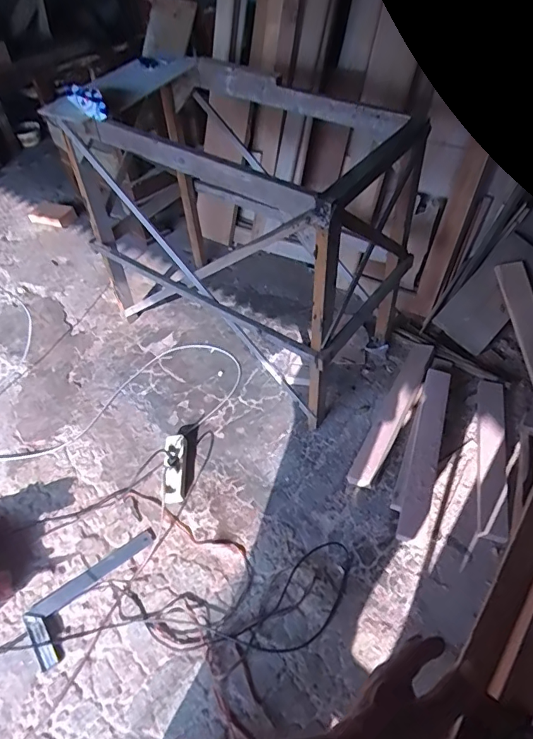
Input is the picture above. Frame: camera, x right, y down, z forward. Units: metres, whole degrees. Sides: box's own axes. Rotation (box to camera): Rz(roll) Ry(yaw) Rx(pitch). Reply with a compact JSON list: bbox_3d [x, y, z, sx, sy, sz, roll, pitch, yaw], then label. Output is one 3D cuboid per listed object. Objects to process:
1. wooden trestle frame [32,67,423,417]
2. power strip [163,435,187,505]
[{"bbox_3d":[-0.102,-0.425,1.502,1.010,0.822,0.509,30,59,24],"label":"wooden trestle frame"},{"bbox_3d":[-0.269,0.292,1.425,0.070,0.042,0.214,-5,52,-1],"label":"power strip"}]

